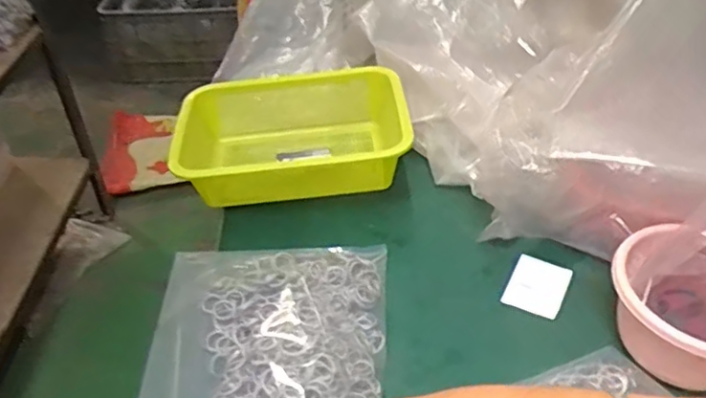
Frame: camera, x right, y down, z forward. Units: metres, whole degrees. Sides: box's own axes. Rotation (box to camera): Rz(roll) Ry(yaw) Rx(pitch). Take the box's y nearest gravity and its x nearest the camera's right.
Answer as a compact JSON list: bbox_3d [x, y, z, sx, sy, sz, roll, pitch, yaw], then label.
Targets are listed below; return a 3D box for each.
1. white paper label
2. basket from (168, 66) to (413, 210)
[{"bbox_3d":[0.187,0.088,0.641,0.055,0.005,0.072,19,43,22],"label":"white paper label"},{"bbox_3d":[-0.072,-0.069,0.764,0.260,0.095,0.207,-2,39,-2],"label":"basket"}]

